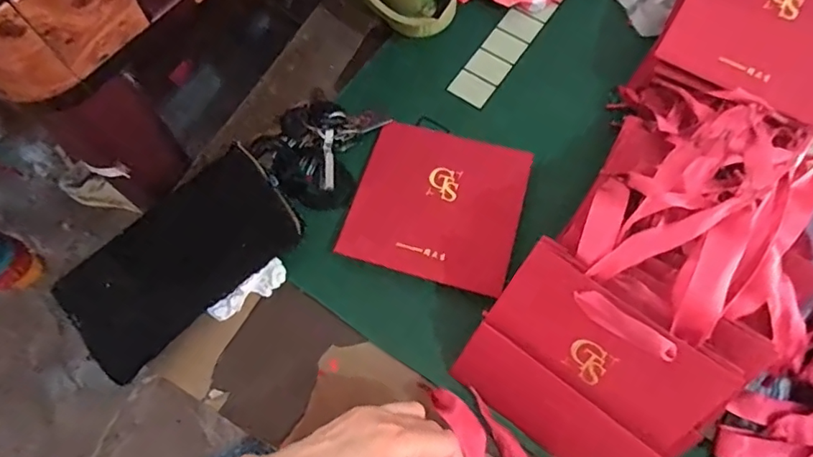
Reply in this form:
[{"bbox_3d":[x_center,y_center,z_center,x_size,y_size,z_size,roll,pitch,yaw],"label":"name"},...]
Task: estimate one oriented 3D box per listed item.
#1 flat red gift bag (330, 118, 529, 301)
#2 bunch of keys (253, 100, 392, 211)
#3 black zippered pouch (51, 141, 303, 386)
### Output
[{"bbox_3d":[0.029,-0.023,0.461,0.139,0.011,0.138,16,69,6],"label":"flat red gift bag"},{"bbox_3d":[-0.081,-0.075,0.468,0.092,0.032,0.099,27,70,10],"label":"bunch of keys"},{"bbox_3d":[-0.187,0.024,0.438,0.193,0.011,0.104,-41,80,-5],"label":"black zippered pouch"}]

